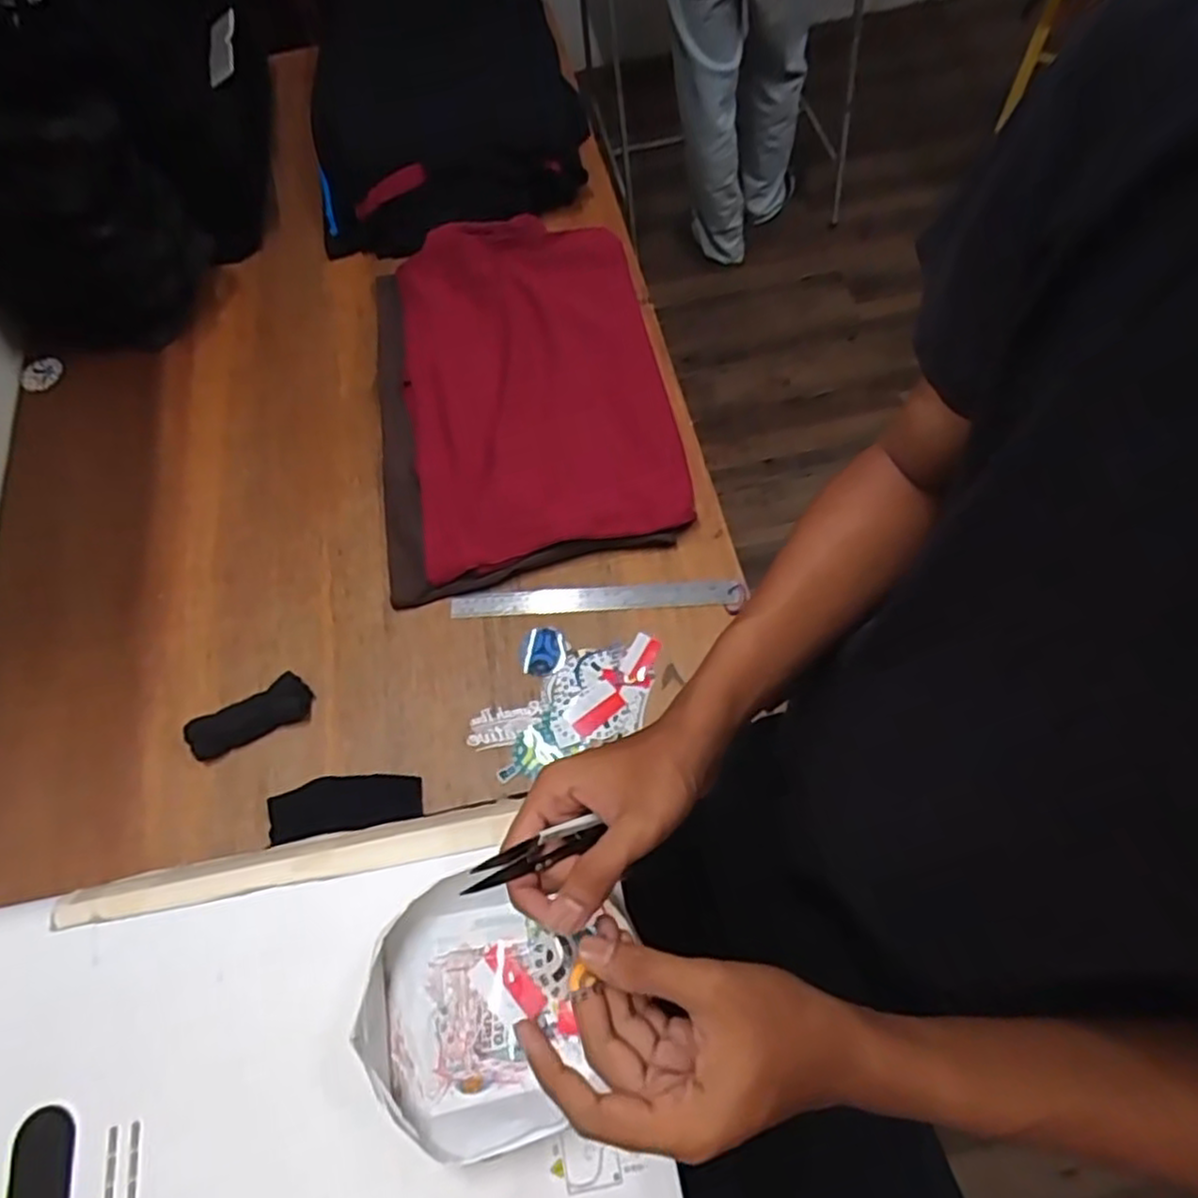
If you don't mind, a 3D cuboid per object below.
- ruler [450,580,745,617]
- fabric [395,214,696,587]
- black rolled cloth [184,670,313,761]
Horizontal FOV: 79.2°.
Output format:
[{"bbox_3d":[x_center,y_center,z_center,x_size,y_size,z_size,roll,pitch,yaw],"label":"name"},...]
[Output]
[{"bbox_3d":[-0.004,0.000,0.822,0.327,0.008,0.030,-3,74,3],"label":"ruler"},{"bbox_3d":[-0.080,-0.281,0.933,0.329,0.054,0.520,-8,66,-9],"label":"fabric"},{"bbox_3d":[-0.373,0.126,0.777,0.123,0.033,0.049,-24,66,-8],"label":"black rolled cloth"}]

